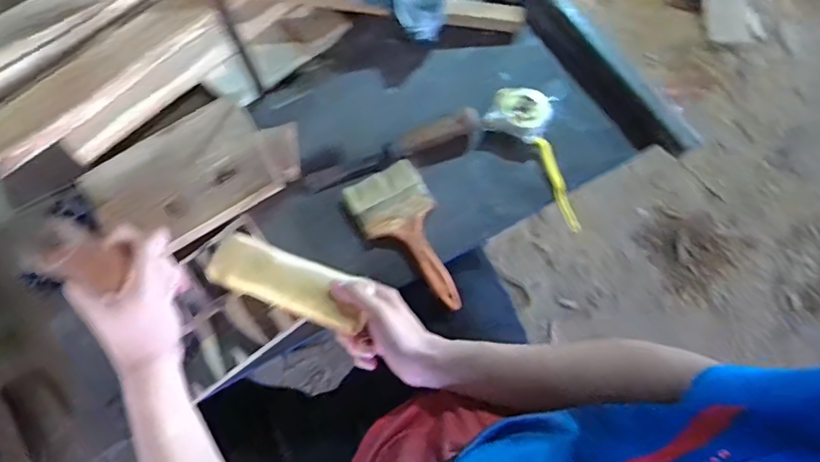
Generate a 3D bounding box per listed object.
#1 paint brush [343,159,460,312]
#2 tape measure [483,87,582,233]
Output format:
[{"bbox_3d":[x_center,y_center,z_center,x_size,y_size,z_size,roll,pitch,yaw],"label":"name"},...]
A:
[{"bbox_3d":[0.002,0.008,0.624,0.092,0.014,0.185,-28,71,-9],"label":"paint brush"},{"bbox_3d":[0.165,-0.094,0.664,0.083,0.028,0.200,-25,83,-8],"label":"tape measure"}]

